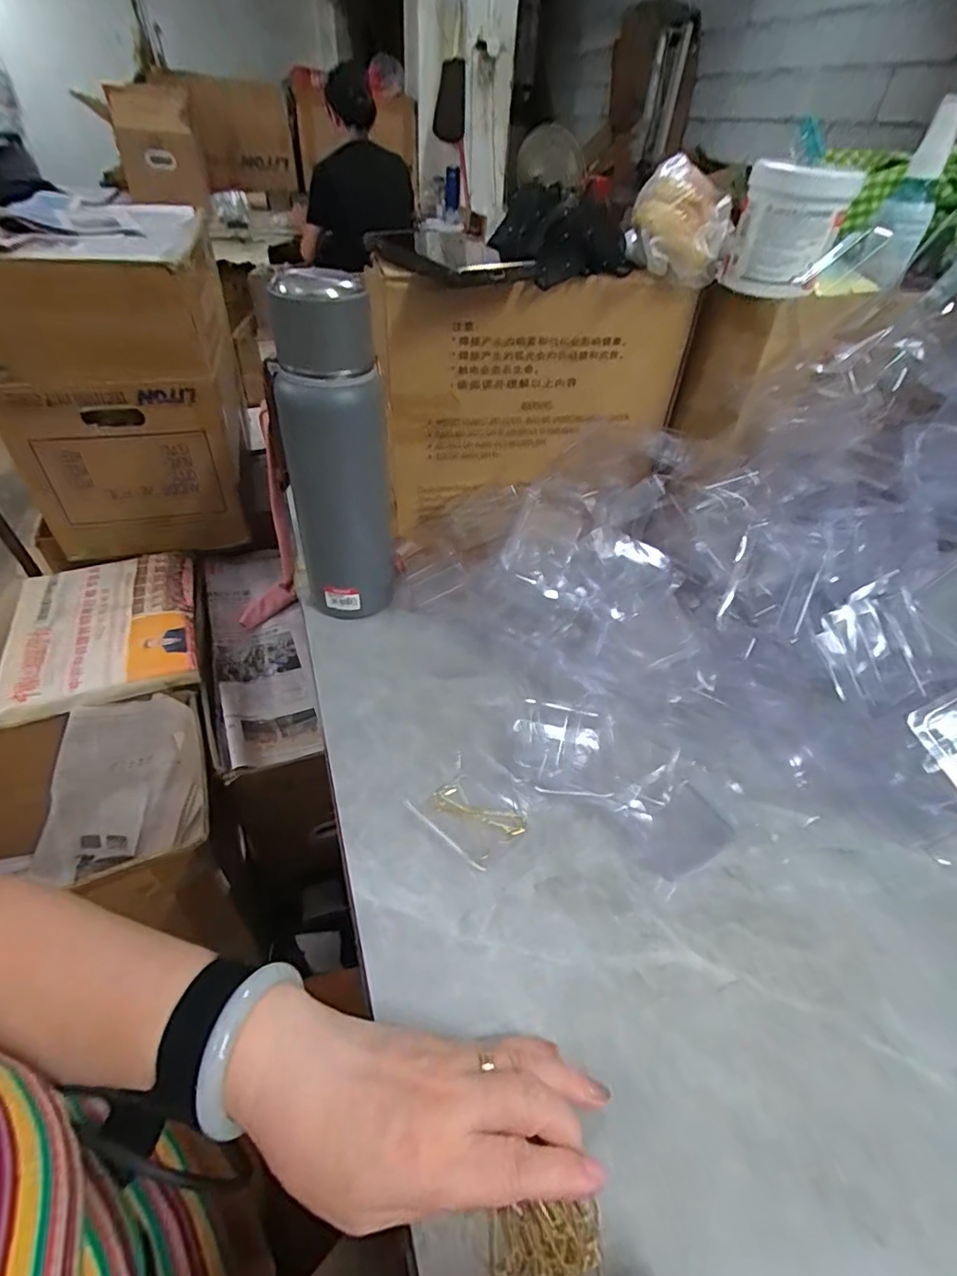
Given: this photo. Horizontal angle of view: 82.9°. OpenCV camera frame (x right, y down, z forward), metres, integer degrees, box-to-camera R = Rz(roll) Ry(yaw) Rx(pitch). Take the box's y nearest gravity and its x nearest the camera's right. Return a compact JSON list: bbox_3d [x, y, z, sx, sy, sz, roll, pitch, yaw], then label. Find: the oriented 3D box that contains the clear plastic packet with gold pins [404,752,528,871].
[{"bbox_3d":[-0.004,0.121,0.381,0.074,0.005,0.055,34,50,26],"label":"clear plastic packet with gold pins"}]

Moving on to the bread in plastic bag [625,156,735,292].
[{"bbox_3d":[0.159,-0.327,0.431,0.079,0.068,0.086,13,44,8],"label":"bread in plastic bag"}]

